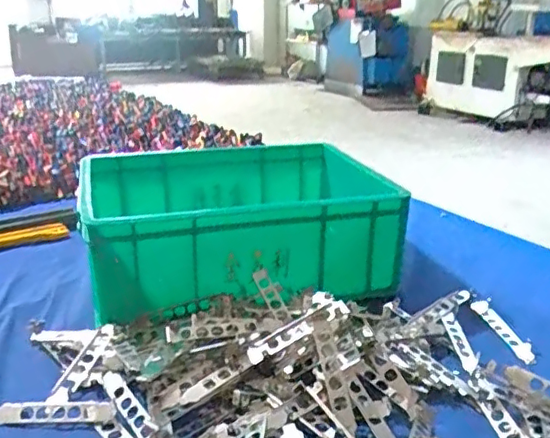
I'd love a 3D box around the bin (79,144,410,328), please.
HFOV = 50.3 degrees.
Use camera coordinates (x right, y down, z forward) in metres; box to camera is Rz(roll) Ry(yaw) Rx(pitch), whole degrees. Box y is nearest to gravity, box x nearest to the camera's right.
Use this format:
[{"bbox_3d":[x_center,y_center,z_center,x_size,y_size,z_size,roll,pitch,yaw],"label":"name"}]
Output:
[{"bbox_3d":[-0.057,0.005,0.849,0.394,0.146,0.318,-5,21,-15],"label":"bin"}]

